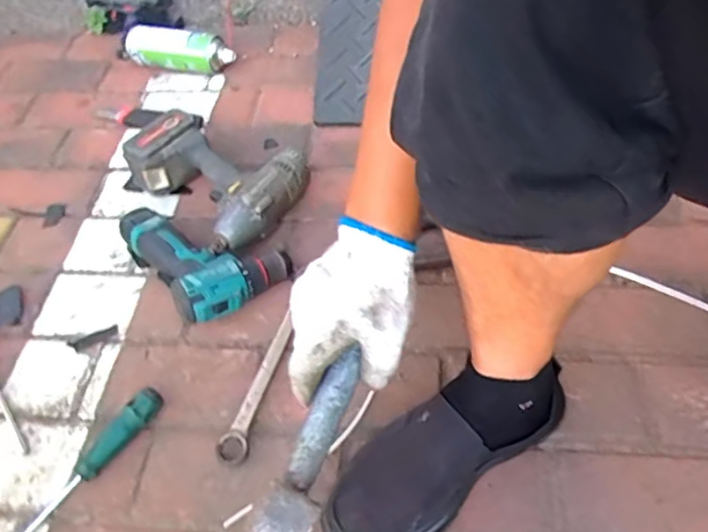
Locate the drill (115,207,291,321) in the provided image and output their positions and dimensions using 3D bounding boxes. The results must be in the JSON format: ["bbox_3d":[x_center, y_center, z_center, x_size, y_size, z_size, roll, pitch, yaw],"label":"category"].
[{"bbox_3d":[-0.191,-0.026,0.730,0.138,0.066,0.220,-35,56,-21],"label":"drill"}]

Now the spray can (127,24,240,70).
[{"bbox_3d":[-0.309,-0.371,0.999,0.215,0.068,0.064,17,58,17],"label":"spray can"}]

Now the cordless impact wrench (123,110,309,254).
[{"bbox_3d":[-0.190,-0.123,0.796,0.243,0.081,0.171,31,61,27],"label":"cordless impact wrench"}]

